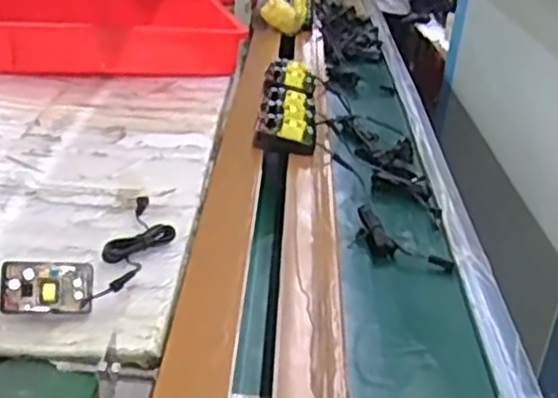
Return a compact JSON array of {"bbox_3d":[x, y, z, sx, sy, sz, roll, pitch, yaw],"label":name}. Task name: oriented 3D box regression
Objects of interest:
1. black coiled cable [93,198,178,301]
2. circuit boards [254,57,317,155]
[{"bbox_3d":[-0.130,0.038,0.702,0.052,0.022,0.193,5,26,4],"label":"black coiled cable"},{"bbox_3d":[0.014,-0.132,0.985,0.067,0.031,0.299,5,25,0],"label":"circuit boards"}]

